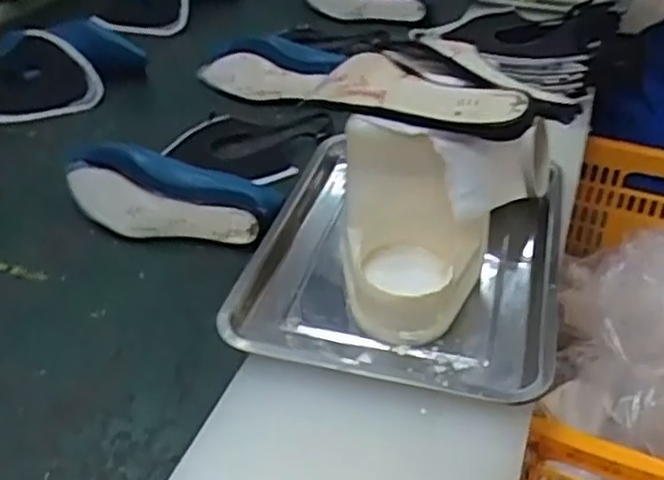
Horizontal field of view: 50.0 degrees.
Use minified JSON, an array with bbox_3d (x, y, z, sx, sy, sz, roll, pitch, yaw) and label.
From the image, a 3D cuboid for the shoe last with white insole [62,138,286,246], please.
[{"bbox_3d":[-0.200,-0.053,0.848,0.277,0.079,0.085,7,38,9],"label":"shoe last with white insole"}]

